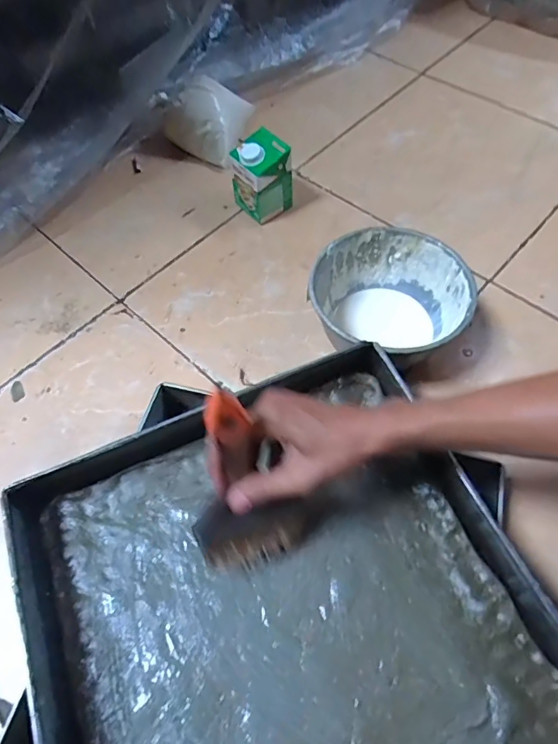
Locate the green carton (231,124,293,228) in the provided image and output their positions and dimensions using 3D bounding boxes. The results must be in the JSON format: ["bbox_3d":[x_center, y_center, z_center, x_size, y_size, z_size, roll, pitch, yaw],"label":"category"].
[{"bbox_3d":[-0.026,-0.319,0.773,0.076,0.114,0.071,-33,62,-16],"label":"green carton"}]

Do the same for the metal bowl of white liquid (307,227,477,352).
[{"bbox_3d":[0.142,-0.082,0.620,0.189,0.109,0.182,-2,58,3],"label":"metal bowl of white liquid"}]

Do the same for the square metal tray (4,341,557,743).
[{"bbox_3d":[0.005,0.209,0.421,0.418,0.068,0.427,-20,59,-9],"label":"square metal tray"}]

